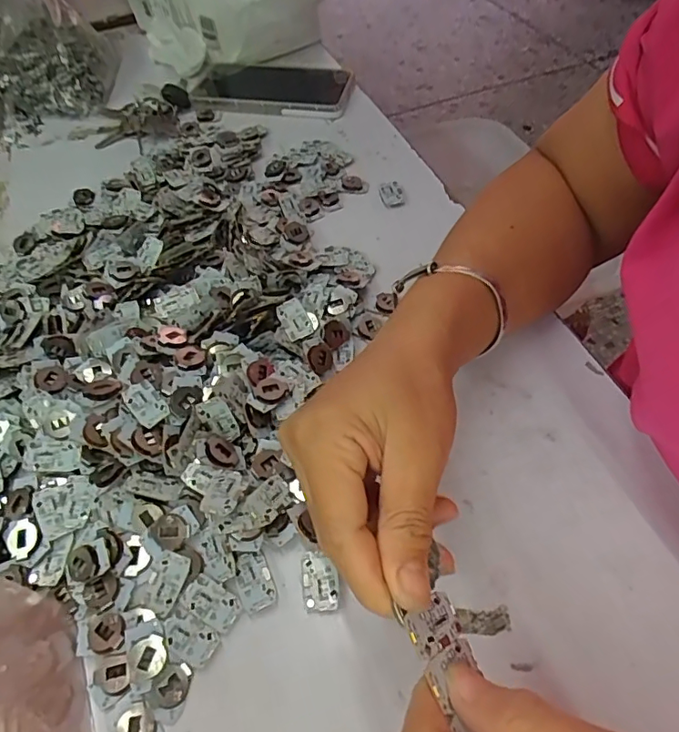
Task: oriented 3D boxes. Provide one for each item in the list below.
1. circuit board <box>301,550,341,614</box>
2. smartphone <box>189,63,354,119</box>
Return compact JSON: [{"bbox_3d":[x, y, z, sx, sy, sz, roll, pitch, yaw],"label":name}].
[{"bbox_3d":[-0.010,0.112,0.272,0.018,0.006,0.029,-8,54,-2],"label":"circuit board"},{"bbox_3d":[-0.073,-0.301,0.555,0.174,0.015,0.093,10,56,11],"label":"smartphone"}]

